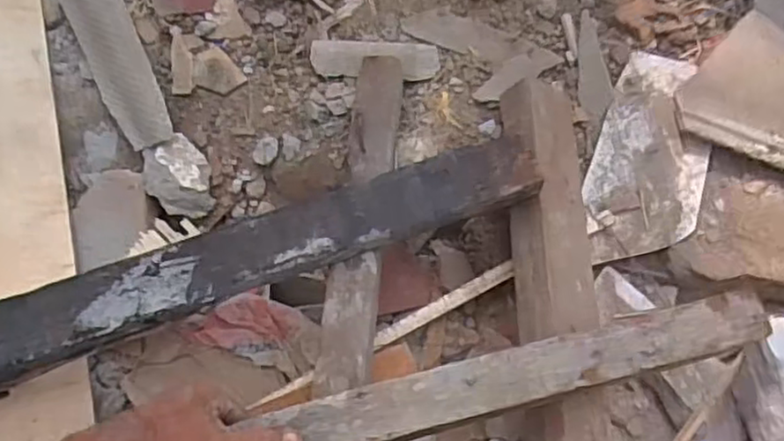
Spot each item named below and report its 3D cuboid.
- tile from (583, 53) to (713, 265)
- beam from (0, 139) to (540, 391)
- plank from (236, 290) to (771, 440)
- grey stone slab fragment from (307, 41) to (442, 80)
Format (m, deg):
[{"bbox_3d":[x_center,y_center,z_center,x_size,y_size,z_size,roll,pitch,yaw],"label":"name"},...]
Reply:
[{"bbox_3d":[0.252,-0.058,0.664,0.104,0.010,0.205,16,83,13],"label":"tile"},{"bbox_3d":[-0.354,0.119,0.509,1.011,0.064,0.070,-19,63,-9],"label":"beam"},{"bbox_3d":[0.066,0.116,0.477,0.404,0.016,0.041,-14,62,-5],"label":"plank"},{"bbox_3d":[-0.017,-0.163,0.693,0.127,0.008,0.039,4,82,0],"label":"grey stone slab fragment"}]

